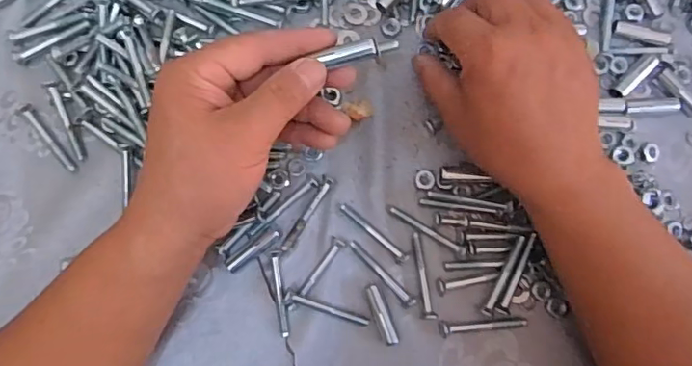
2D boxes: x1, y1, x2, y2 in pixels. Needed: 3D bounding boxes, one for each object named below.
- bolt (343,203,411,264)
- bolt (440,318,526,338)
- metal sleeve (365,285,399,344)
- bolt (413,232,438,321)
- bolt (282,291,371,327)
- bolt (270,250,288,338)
[{"bbox_3d":[0.019,0.033,0.356,0.056,0.006,0.007,42,83,5],"label":"bolt"},{"bbox_3d":[0.088,0.091,0.347,0.057,0.007,0.010,-7,81,-2],"label":"bolt"},{"bbox_3d":[0.023,0.085,0.346,0.008,0.006,0.040,-22,82,-5],"label":"metal sleeve"},{"bbox_3d":[0.051,0.061,0.352,0.008,0.005,0.055,-7,81,-2],"label":"bolt"},{"bbox_3d":[-0.012,0.081,0.342,0.055,0.012,0.007,18,81,1],"label":"bolt"},{"bbox_3d":[-0.043,0.071,0.347,0.006,0.004,0.055,-7,81,-2],"label":"bolt"}]

